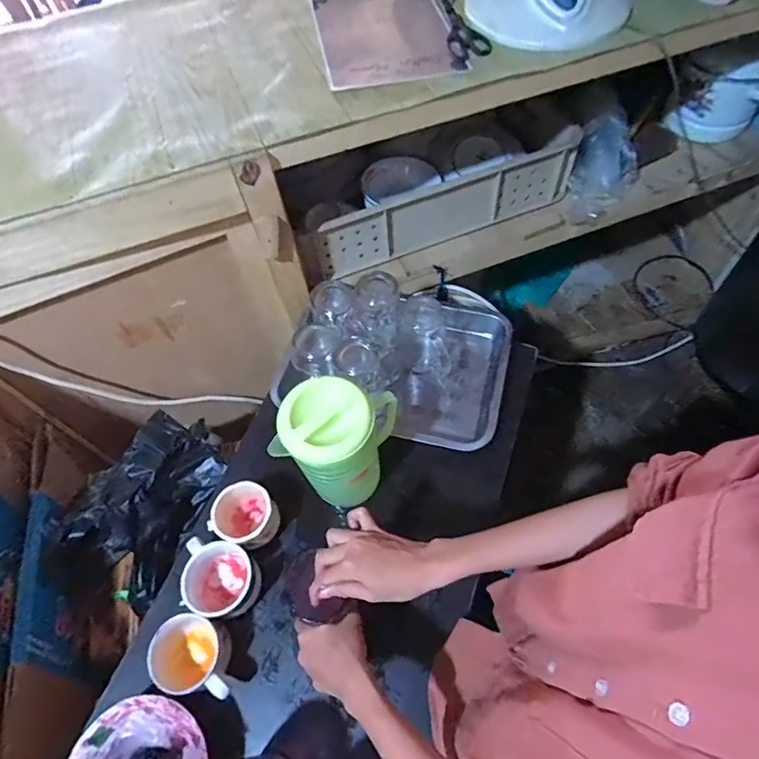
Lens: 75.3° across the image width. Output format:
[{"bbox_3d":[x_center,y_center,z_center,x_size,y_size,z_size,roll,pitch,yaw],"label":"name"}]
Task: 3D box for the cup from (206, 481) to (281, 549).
[{"bbox_3d":[-0.181,0.184,0.664,0.087,0.063,0.075,24,65,16],"label":"cup"}]

